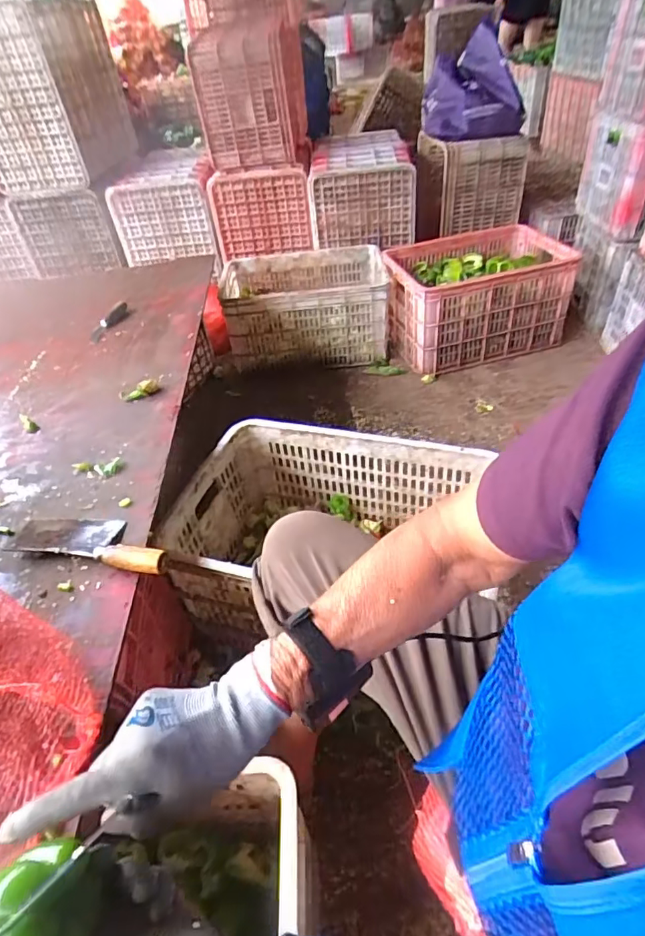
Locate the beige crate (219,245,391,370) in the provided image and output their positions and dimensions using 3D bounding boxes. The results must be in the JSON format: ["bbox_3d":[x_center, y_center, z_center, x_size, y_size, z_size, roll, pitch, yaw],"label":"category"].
[{"bbox_3d":[-0.058,-0.537,1.736,0.514,0.276,0.365,-7,42,0],"label":"beige crate"}]

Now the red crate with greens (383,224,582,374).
[{"bbox_3d":[0.500,-0.548,1.670,0.553,0.309,0.358,-16,43,-10],"label":"red crate with greens"}]

